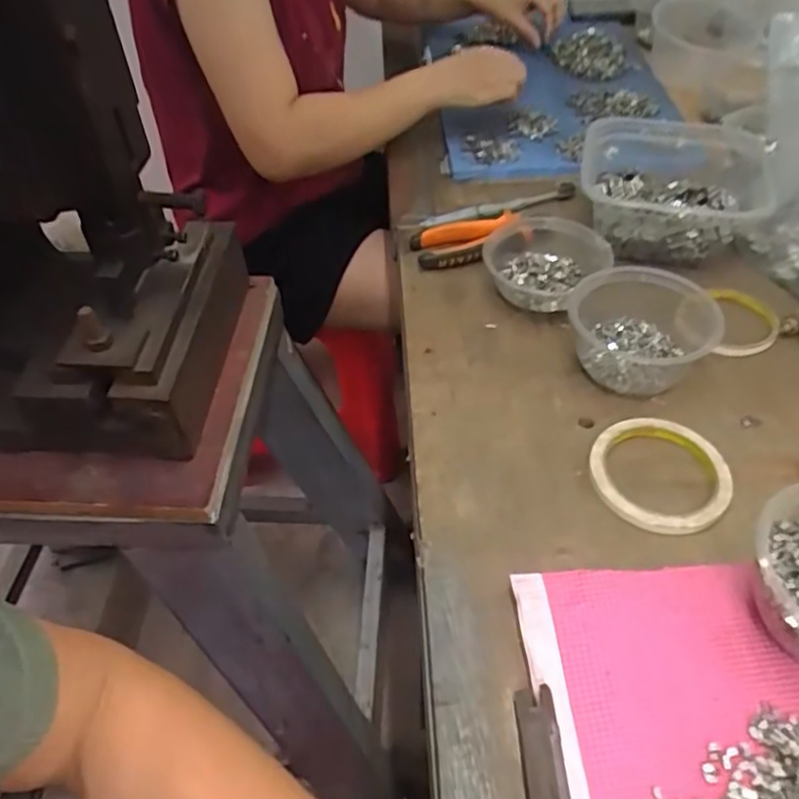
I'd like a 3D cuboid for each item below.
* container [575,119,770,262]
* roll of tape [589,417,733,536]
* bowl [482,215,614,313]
[{"bbox_3d":[0.278,-0.221,0.684,0.183,0.064,0.195,6,48,7],"label":"container"},{"bbox_3d":[0.190,0.053,0.487,0.097,0.008,0.095,-1,48,1],"label":"roll of tape"},{"bbox_3d":[0.142,-0.128,0.632,0.115,0.035,0.109,-1,48,1],"label":"bowl"}]

